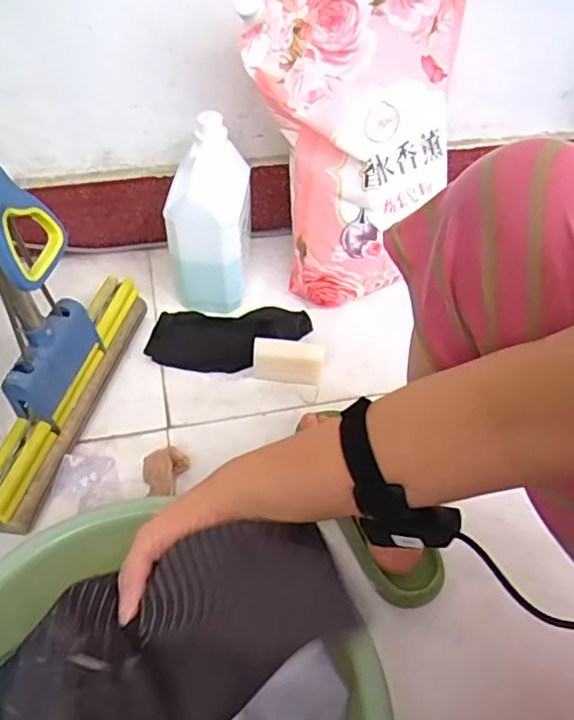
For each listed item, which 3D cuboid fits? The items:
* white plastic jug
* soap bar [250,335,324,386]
[{"bbox_3d":[-0.111,-0.203,0.870,0.099,0.233,0.137,3,51,-1],"label":"white plastic jug"},{"bbox_3d":[0.001,0.000,0.841,0.096,0.061,0.031,6,51,2],"label":"soap bar"}]

